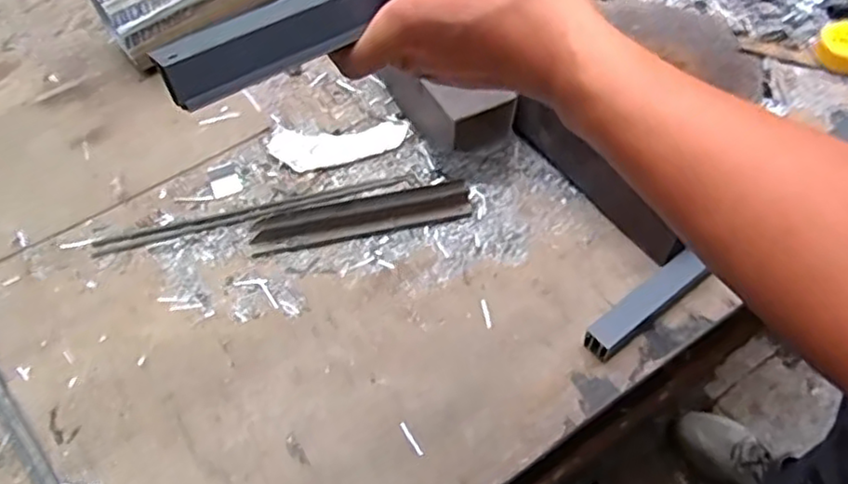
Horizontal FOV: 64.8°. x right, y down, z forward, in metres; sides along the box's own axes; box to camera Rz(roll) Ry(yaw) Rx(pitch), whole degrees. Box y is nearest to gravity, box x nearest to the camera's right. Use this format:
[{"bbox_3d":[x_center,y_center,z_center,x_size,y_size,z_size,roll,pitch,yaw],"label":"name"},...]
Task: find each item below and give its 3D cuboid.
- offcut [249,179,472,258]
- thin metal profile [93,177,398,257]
[{"bbox_3d":[-0.066,-0.026,0.702,0.230,0.020,0.038,-10,58,-5],"label":"offcut"},{"bbox_3d":[-0.184,-0.034,0.718,0.332,0.011,0.022,-14,58,-7],"label":"thin metal profile"}]

